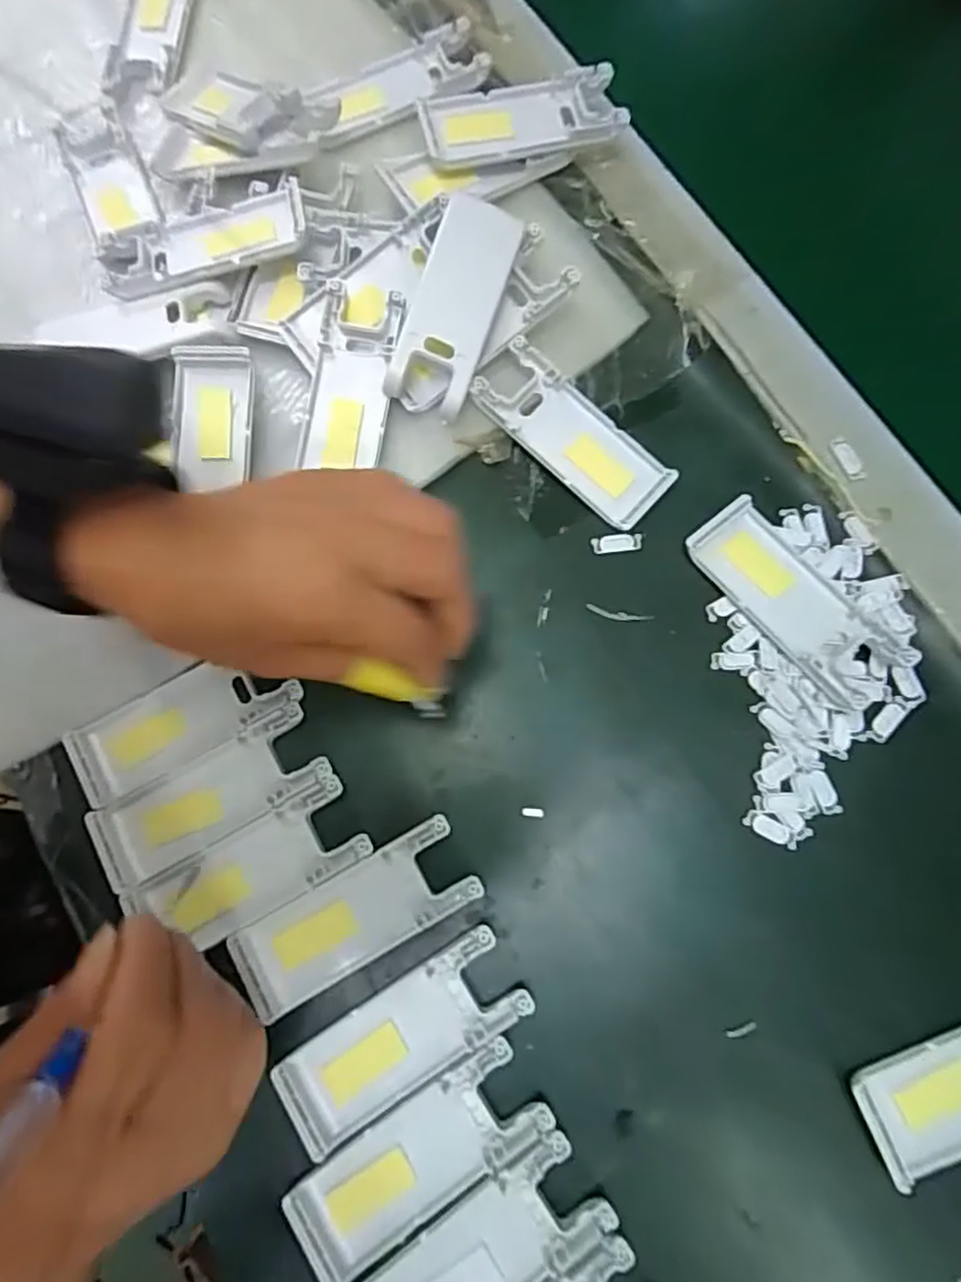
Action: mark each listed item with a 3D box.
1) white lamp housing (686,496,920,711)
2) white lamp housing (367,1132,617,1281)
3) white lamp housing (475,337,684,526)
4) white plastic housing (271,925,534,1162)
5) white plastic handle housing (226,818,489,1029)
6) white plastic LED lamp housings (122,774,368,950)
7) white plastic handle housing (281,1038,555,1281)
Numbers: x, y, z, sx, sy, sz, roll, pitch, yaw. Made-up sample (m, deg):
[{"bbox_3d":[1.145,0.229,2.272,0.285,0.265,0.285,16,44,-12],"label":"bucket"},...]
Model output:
[{"bbox_3d":[0.145,-0.018,0.312,0.041,0.012,0.104,-40,79,-5],"label":"white lamp housing"},{"bbox_3d":[0.000,0.241,0.261,0.103,0.008,0.040,-35,79,-4],"label":"white lamp housing"},{"bbox_3d":[0.046,-0.101,0.332,0.101,0.016,0.040,41,81,9],"label":"white lamp housing"},{"bbox_3d":[-0.032,0.166,0.283,0.104,0.008,0.039,-32,78,-4],"label":"white plastic housing"},{"bbox_3d":[-0.054,0.120,0.293,0.105,0.005,0.039,-30,78,-3],"label":"white plastic handle housing"},{"bbox_3d":[-0.101,0.101,0.299,0.101,0.007,0.040,-26,78,-5],"label":"white plastic LED lamp housings"},{"bbox_3d":[-0.024,0.207,0.271,0.102,0.011,0.040,-34,78,-4],"label":"white plastic handle housing"}]

